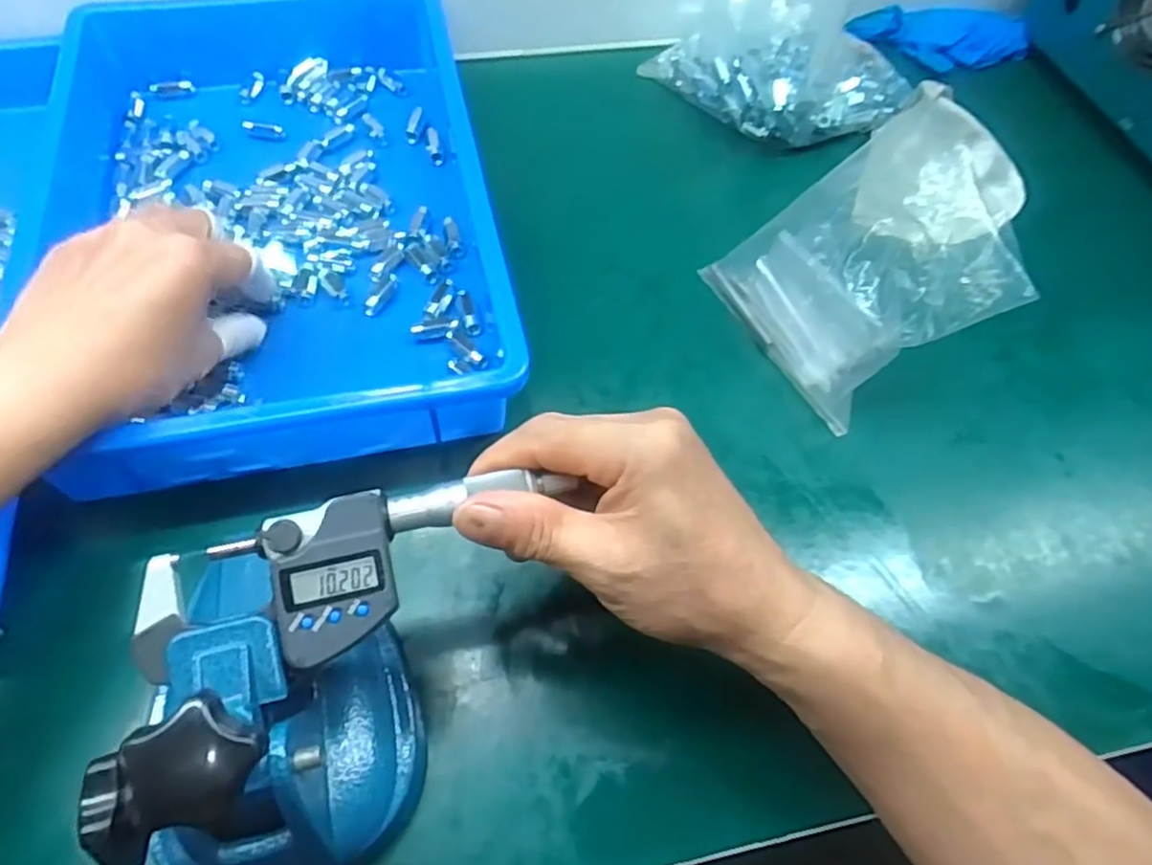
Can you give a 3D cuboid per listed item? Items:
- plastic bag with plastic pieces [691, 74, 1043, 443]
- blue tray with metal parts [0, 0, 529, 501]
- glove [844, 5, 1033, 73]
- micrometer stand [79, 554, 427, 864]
[{"bbox_3d":[0.163,-0.095,0.406,0.032,0.157,0.127,-5,60,-46],"label":"plastic bag with plastic pieces"},{"bbox_3d":[-0.185,-0.146,0.448,0.250,0.057,0.365,-9,61,-9],"label":"blue tray with metal parts"},{"bbox_3d":[0.309,-0.333,0.617,0.149,0.026,0.049,5,58,-1],"label":"glove"},{"bbox_3d":[-0.107,0.111,0.262,0.088,0.122,0.101,9,60,2],"label":"micrometer stand"}]

